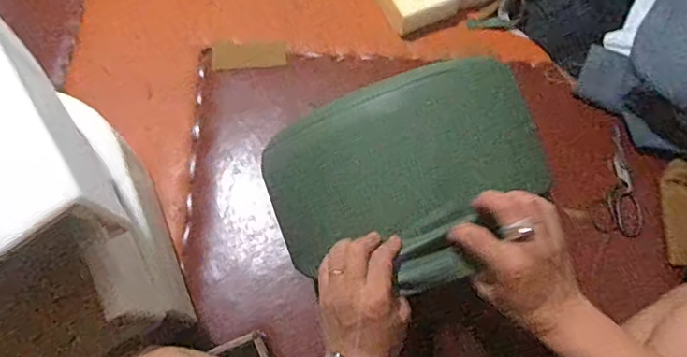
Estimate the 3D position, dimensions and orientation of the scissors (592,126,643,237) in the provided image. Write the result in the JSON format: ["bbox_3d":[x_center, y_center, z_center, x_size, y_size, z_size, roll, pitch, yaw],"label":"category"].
[{"bbox_3d":[0.477,0.005,0.925,0.083,0.020,0.197,8,69,3],"label":"scissors"}]

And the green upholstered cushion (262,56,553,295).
[{"bbox_3d":[0.080,-0.002,0.669,0.331,0.100,0.261,-24,71,-9],"label":"green upholstered cushion"}]

